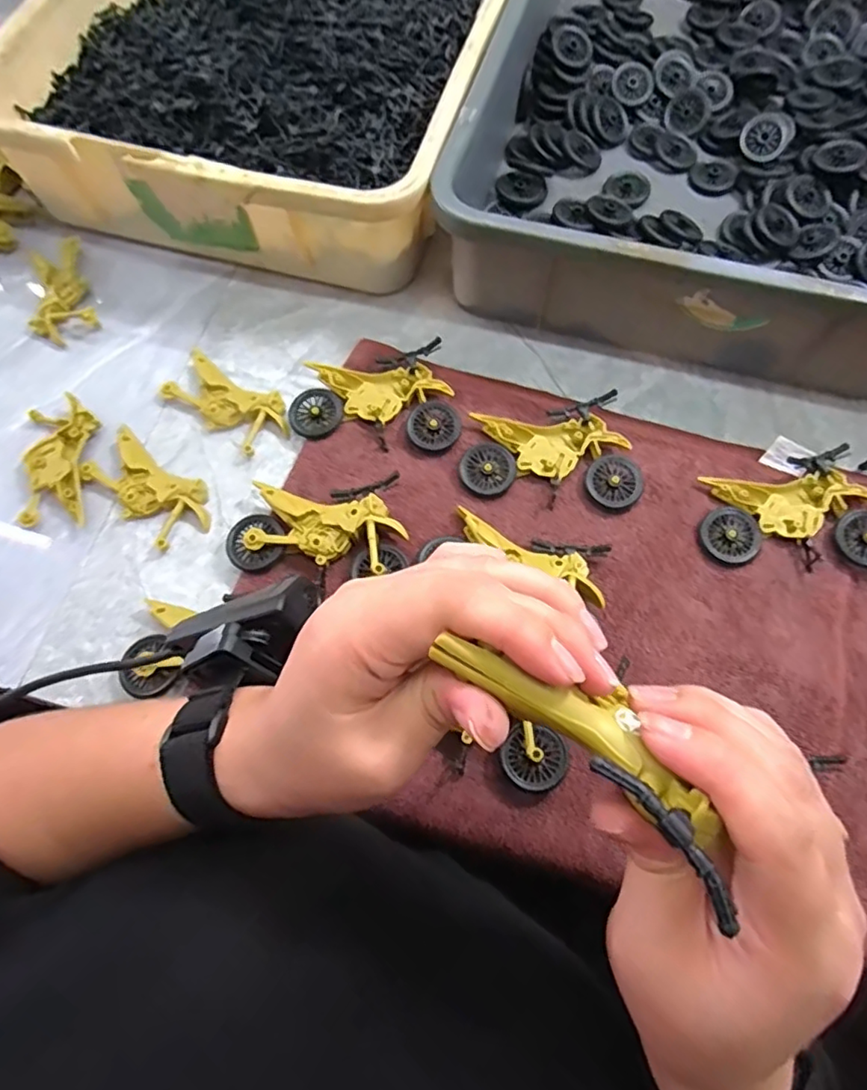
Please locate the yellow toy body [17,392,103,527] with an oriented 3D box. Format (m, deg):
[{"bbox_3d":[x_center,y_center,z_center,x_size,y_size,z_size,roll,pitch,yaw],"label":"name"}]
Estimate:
[{"bbox_3d":[-0.262,-0.059,0.413,0.048,0.013,0.092,-6,69,-1],"label":"yellow toy body"}]

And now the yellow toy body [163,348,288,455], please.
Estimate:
[{"bbox_3d":[-0.149,-0.103,0.431,0.096,0.012,0.047,32,73,13],"label":"yellow toy body"}]

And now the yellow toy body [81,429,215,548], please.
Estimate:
[{"bbox_3d":[-0.194,-0.038,0.406,0.098,0.012,0.049,38,75,14],"label":"yellow toy body"}]

